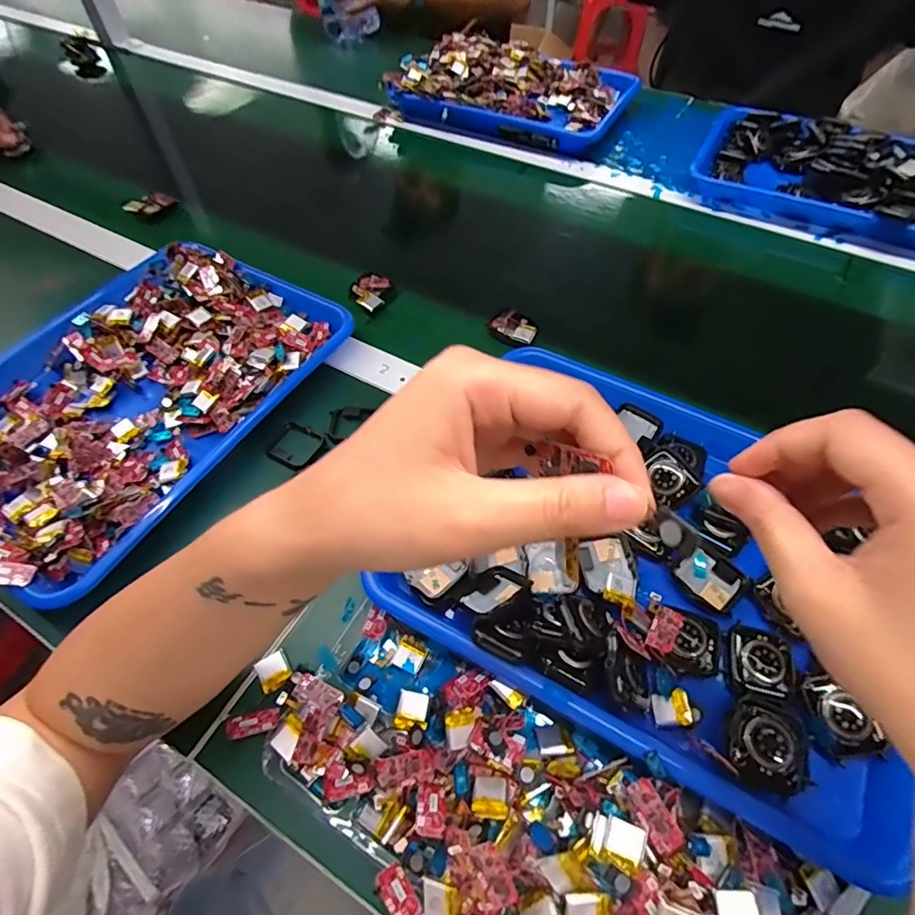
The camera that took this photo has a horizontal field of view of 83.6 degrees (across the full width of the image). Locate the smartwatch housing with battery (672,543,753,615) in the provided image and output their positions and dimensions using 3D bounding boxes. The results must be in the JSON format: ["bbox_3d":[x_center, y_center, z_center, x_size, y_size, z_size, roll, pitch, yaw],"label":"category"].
[{"bbox_3d":[0.167,0.079,0.334,0.032,0.005,0.038,-39,64,-24],"label":"smartwatch housing with battery"}]

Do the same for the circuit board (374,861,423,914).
[{"bbox_3d":[-0.029,0.221,0.256,0.015,0.004,0.029,-28,84,-19],"label":"circuit board"}]

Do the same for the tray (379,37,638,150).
[{"bbox_3d":[0.077,-0.548,0.758,0.348,0.057,0.209,17,57,11],"label":"tray"}]

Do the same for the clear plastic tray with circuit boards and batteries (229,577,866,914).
[{"bbox_3d":[0.028,0.192,0.265,0.323,0.047,0.123,26,59,16],"label":"clear plastic tray with circuit boards and batteries"}]

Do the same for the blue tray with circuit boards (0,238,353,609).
[{"bbox_3d":[-0.279,-0.060,0.439,0.256,0.043,0.329,28,60,17],"label":"blue tray with circuit boards"}]

